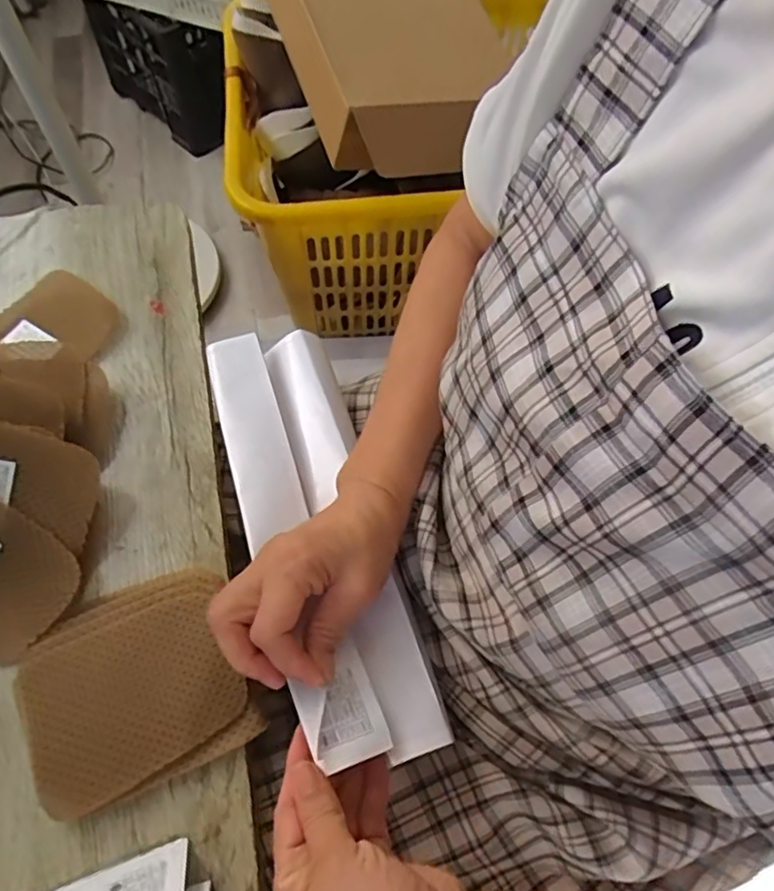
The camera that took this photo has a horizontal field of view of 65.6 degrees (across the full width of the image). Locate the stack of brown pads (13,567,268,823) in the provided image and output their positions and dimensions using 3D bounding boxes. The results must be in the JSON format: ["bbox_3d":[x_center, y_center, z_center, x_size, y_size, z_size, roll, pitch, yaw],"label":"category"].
[{"bbox_3d":[-0.155,0.146,0.368,0.123,0.017,0.116,-22,67,-11],"label":"stack of brown pads"}]

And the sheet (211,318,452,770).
[{"bbox_3d":[-0.053,0.043,0.419,0.094,0.020,0.331,-7,56,-21],"label":"sheet"}]

